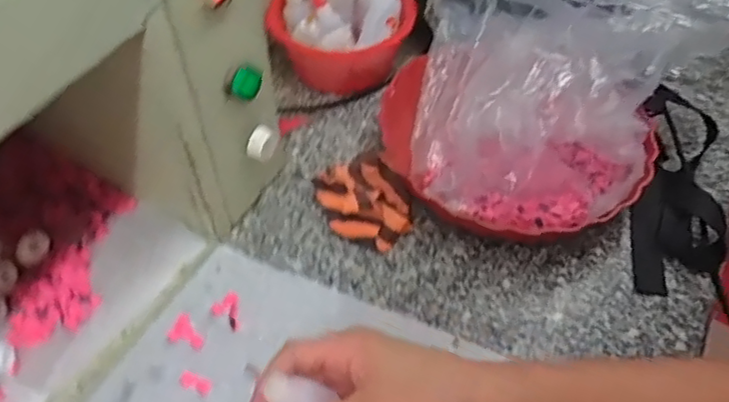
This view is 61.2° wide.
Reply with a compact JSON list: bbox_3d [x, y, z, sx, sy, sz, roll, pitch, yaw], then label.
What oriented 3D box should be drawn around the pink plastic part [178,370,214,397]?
[{"bbox_3d":[-0.126,0.135,0.460,0.026,0.004,0.014,17,51,13],"label":"pink plastic part"}]

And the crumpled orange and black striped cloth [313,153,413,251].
[{"bbox_3d":[0.003,0.000,0.562,0.077,0.027,0.095,-24,55,-19],"label":"crumpled orange and black striped cloth"}]

